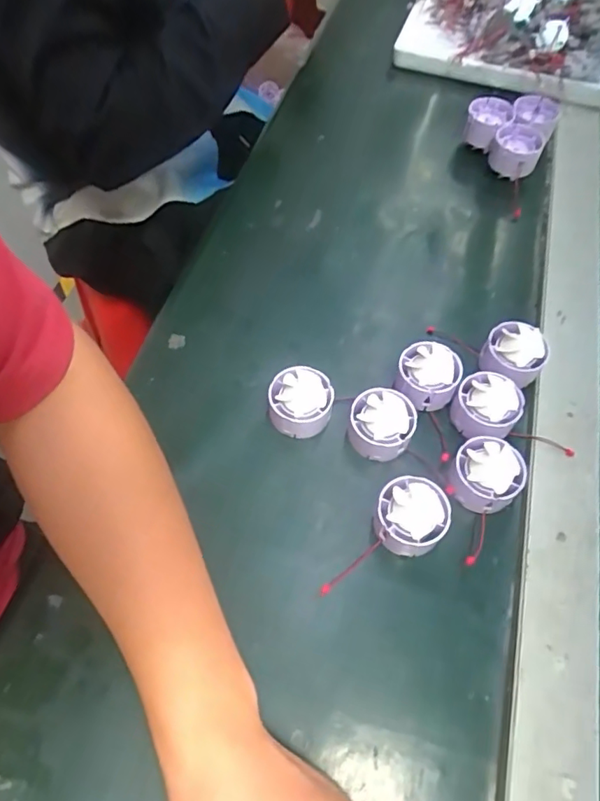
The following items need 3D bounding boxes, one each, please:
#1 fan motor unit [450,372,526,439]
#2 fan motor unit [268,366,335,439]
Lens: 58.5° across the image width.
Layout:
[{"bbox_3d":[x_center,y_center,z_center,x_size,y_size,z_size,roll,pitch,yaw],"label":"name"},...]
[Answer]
[{"bbox_3d":[0.136,0.007,0.395,0.044,0.031,0.049,40,66,18],"label":"fan motor unit"},{"bbox_3d":[0.001,0.002,0.393,0.045,0.030,0.042,9,60,2],"label":"fan motor unit"}]

